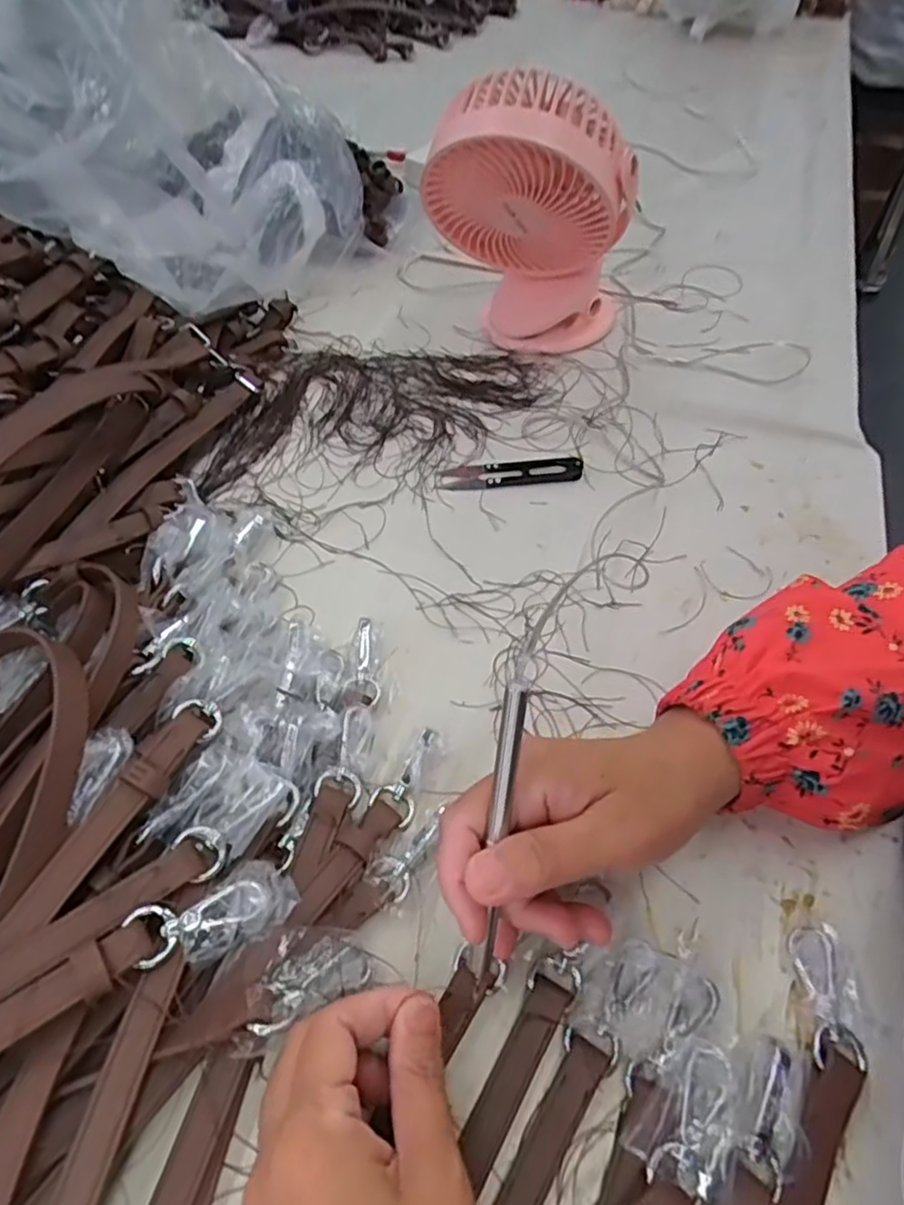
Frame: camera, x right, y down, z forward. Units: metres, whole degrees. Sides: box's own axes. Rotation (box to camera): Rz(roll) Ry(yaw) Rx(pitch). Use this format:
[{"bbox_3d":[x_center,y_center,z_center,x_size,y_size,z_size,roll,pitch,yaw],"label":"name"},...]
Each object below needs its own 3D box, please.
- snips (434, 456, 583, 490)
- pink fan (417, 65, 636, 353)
[{"bbox_3d":[0.042,-0.095,0.482,0.101,0.008,0.026,-1,54,-2],"label":"snips"},{"bbox_3d":[0.056,-0.274,0.497,0.143,0.192,0.092,11,55,6],"label":"pink fan"}]

